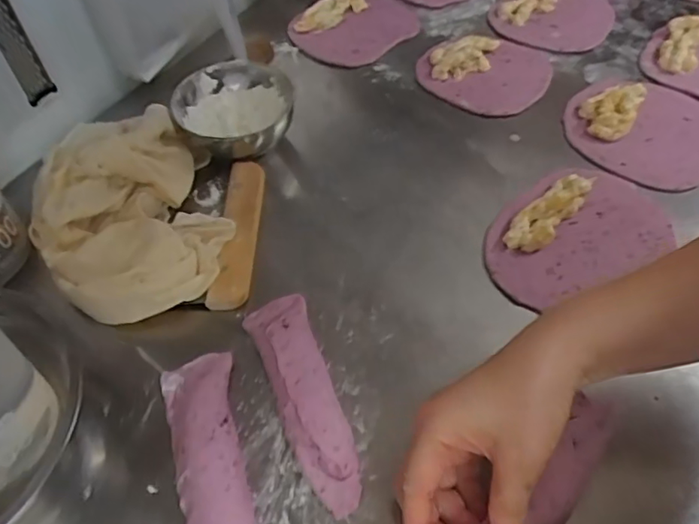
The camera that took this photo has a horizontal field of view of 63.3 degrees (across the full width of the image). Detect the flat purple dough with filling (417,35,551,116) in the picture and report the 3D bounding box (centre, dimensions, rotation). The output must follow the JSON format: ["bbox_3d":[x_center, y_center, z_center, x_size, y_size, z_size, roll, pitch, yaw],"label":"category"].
[{"bbox_3d":[0.144,-0.212,0.607,0.133,0.030,0.122,19,55,14],"label":"flat purple dough with filling"}]

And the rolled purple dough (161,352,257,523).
[{"bbox_3d":[-0.086,0.125,0.354,0.045,0.032,0.149,-15,54,-11],"label":"rolled purple dough"}]

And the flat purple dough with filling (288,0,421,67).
[{"bbox_3d":[0.007,-0.283,0.668,0.141,0.029,0.112,-37,61,-24],"label":"flat purple dough with filling"}]

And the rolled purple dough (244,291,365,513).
[{"bbox_3d":[-0.030,0.087,0.384,0.041,0.032,0.155,-18,55,-13],"label":"rolled purple dough"}]

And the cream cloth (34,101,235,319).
[{"bbox_3d":[-0.178,-0.040,0.454,0.138,0.074,0.174,-25,57,-17],"label":"cream cloth"}]

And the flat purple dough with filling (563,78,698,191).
[{"bbox_3d":[0.286,-0.134,0.549,0.141,0.020,0.140,30,59,21],"label":"flat purple dough with filling"}]

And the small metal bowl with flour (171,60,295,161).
[{"bbox_3d":[-0.106,-0.135,0.533,0.106,0.054,0.099,0,53,0],"label":"small metal bowl with flour"}]

